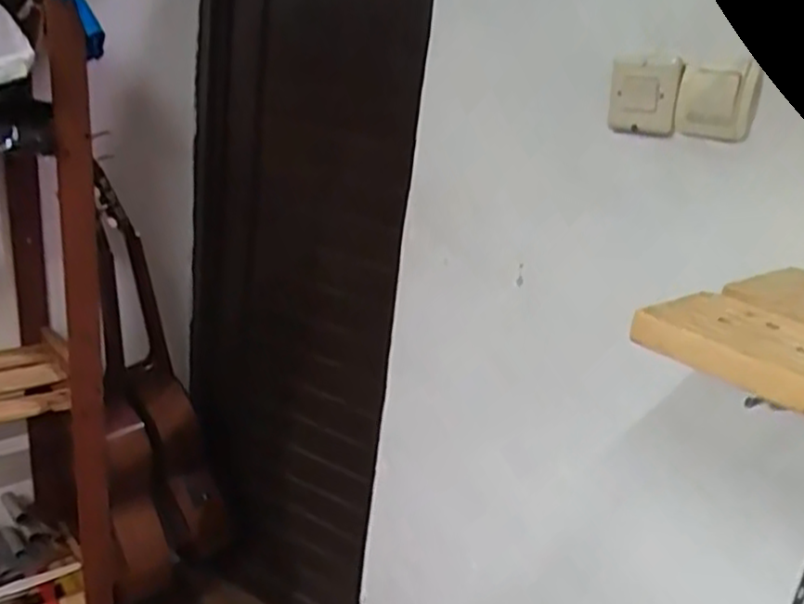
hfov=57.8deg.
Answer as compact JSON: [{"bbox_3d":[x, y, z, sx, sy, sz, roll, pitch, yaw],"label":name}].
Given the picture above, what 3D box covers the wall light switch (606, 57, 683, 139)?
[{"bbox_3d":[0.264,-0.225,0.800,0.014,0.081,0.082,-10,20,-38],"label":"wall light switch"}]

